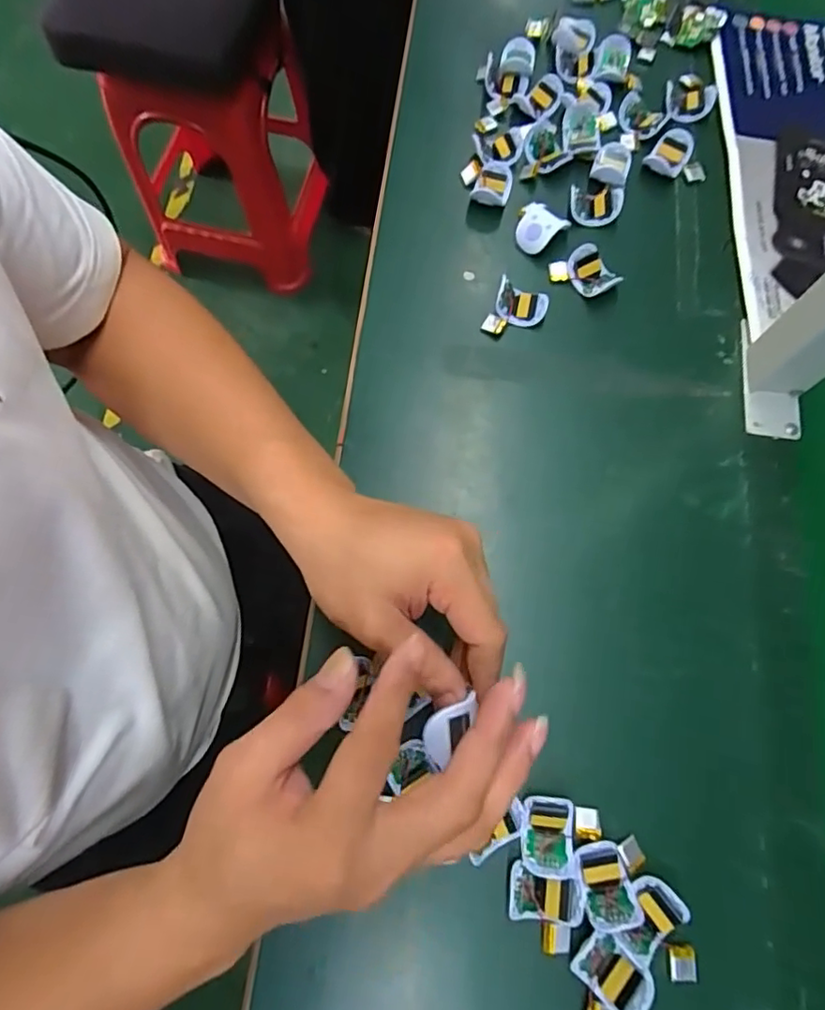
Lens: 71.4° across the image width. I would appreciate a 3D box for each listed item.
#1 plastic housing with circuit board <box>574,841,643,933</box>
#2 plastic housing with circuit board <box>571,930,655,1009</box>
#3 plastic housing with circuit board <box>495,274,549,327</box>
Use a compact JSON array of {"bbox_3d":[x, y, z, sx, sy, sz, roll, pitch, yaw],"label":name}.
[{"bbox_3d":[0.113,0.219,0.330,0.030,0.015,0.039,-14,74,-3],"label":"plastic housing with circuit board"},{"bbox_3d":[0.111,0.262,0.319,0.043,0.010,0.028,42,78,12],"label":"plastic housing with circuit board"},{"bbox_3d":[0.086,-0.159,0.451,0.039,0.025,0.029,16,74,6],"label":"plastic housing with circuit board"}]

